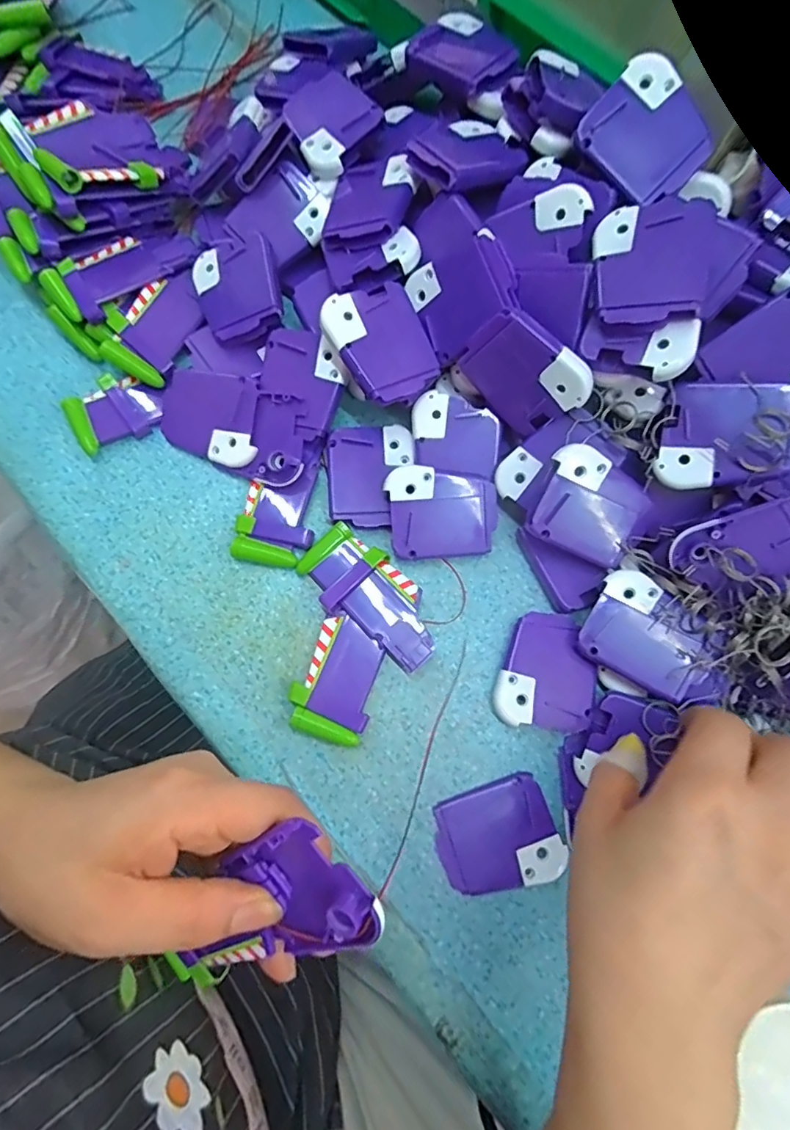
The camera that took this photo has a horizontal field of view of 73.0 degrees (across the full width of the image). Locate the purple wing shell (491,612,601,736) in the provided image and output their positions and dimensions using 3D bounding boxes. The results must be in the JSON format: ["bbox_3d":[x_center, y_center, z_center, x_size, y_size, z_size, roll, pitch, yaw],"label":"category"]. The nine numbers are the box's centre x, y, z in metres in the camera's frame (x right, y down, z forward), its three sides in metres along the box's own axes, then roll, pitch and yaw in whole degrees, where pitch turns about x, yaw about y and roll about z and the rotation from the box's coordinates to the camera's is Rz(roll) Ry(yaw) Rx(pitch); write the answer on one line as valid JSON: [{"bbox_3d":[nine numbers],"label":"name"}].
[{"bbox_3d":[0.085,0.060,0.294,0.051,0.012,0.063,22,79,4],"label":"purple wing shell"}]

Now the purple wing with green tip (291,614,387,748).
[{"bbox_3d":[-0.030,0.062,0.291,0.041,0.011,0.062,20,79,4],"label":"purple wing with green tip"}]

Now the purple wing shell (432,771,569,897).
[{"bbox_3d":[0.053,0.142,0.277,0.060,0.006,0.051,-20,79,-4],"label":"purple wing shell"}]

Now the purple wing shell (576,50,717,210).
[{"bbox_3d":[0.129,-0.219,0.272,0.059,0.006,0.048,45,107,-2],"label":"purple wing shell"}]

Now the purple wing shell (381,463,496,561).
[{"bbox_3d":[0.027,-0.032,0.304,0.058,0.010,0.055,-5,96,-2],"label":"purple wing shell"}]

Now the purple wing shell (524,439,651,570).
[{"bbox_3d":[0.104,-0.031,0.287,0.059,0.010,0.051,25,101,-12],"label":"purple wing shell"}]

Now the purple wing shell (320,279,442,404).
[{"bbox_3d":[-0.006,-0.121,0.294,0.050,0.012,0.062,-30,94,-14],"label":"purple wing shell"}]

